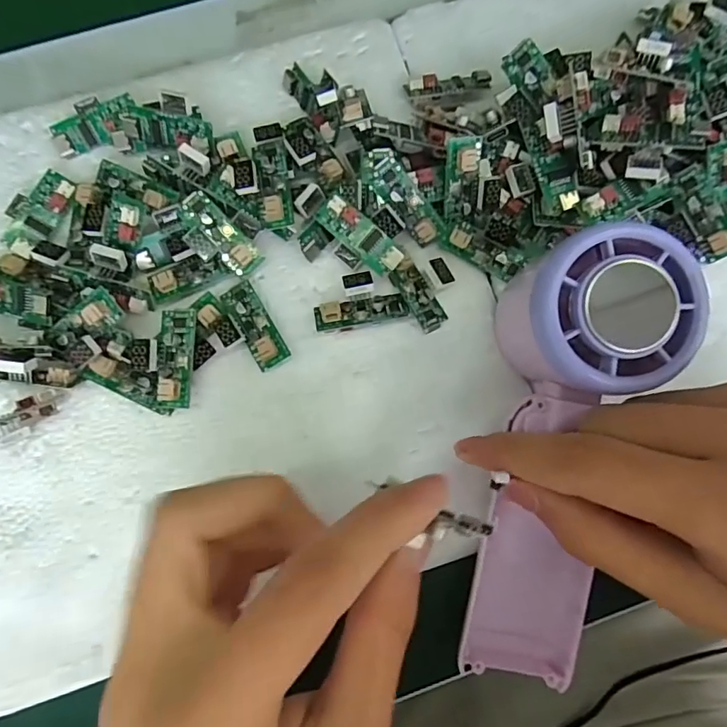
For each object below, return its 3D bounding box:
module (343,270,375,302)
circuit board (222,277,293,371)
[{"bbox_3d":[-0.002,-0.033,0.215,0.012,0.006,0.010,-10,78,-2],"label":"module"},{"bbox_3d":[-0.045,-0.016,0.214,0.014,0.012,0.039,-30,80,-6],"label":"circuit board"}]

